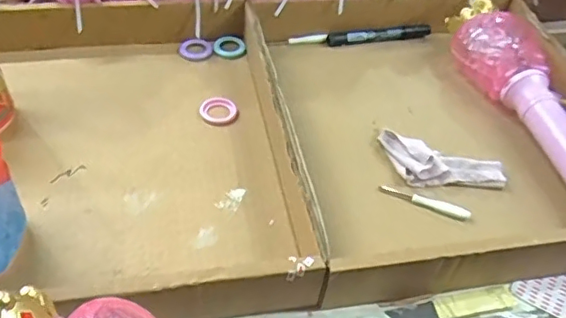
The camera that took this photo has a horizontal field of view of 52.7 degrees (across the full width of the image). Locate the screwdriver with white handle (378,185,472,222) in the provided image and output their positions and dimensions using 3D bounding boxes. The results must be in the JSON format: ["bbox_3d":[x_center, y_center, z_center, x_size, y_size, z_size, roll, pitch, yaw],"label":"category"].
[{"bbox_3d":[0.130,0.038,0.526,0.084,0.006,0.013,17,48,10],"label":"screwdriver with white handle"}]

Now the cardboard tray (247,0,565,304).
[{"bbox_3d":[0.200,-0.053,0.604,0.413,0.052,0.413,-6,48,-11],"label":"cardboard tray"}]

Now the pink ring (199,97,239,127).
[{"bbox_3d":[-0.066,-0.049,0.589,0.039,0.009,0.035,-1,47,-7],"label":"pink ring"}]

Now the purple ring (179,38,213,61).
[{"bbox_3d":[-0.100,-0.127,0.662,0.038,0.008,0.033,-5,48,-10],"label":"purple ring"}]

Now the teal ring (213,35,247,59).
[{"bbox_3d":[-0.062,-0.132,0.668,0.037,0.010,0.031,-1,47,-7],"label":"teal ring"}]

